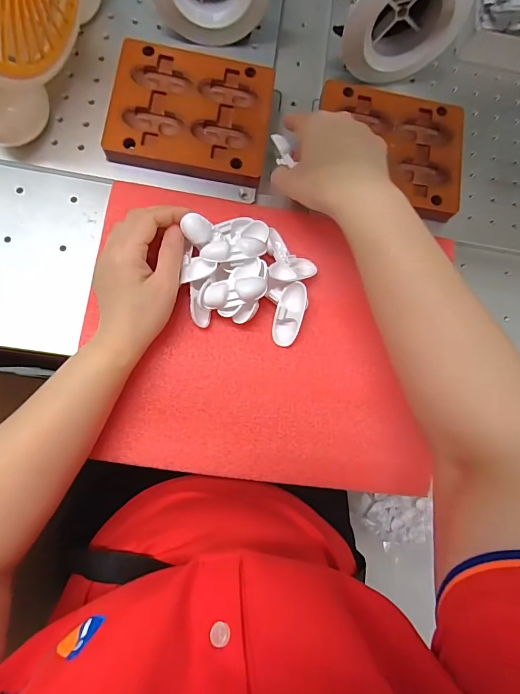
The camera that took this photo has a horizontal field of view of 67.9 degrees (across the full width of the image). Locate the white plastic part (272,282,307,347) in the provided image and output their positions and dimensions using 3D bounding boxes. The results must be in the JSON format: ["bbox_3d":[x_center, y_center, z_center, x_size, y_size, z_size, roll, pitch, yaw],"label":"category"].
[{"bbox_3d":[0.027,-0.029,0.351,0.024,0.008,0.058,14,105,-4],"label":"white plastic part"}]

